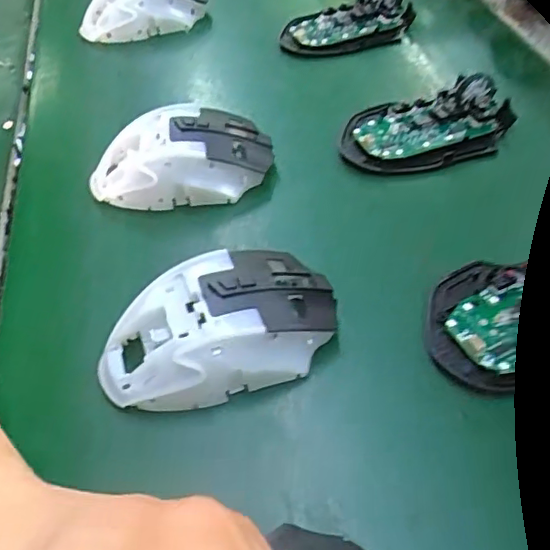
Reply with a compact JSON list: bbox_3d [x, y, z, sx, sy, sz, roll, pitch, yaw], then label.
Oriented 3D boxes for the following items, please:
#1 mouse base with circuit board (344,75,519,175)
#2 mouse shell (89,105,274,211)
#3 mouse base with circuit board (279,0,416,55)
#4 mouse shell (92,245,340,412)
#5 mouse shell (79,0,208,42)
[{"bbox_3d":[0.101,-0.098,0.383,0.111,0.029,0.064,-1,48,4],"label":"mouse base with circuit board"},{"bbox_3d":[-0.060,-0.076,0.372,0.116,0.035,0.066,-2,48,3],"label":"mouse shell"},{"bbox_3d":[0.061,-0.213,0.492,0.111,0.028,0.056,-6,48,-1],"label":"mouse base with circuit board"},{"bbox_3d":[-0.026,0.025,0.280,0.118,0.037,0.067,-24,51,-16],"label":"mouse shell"},{"bbox_3d":[-0.118,-0.244,0.528,0.114,0.041,0.065,-7,48,-2],"label":"mouse shell"}]

